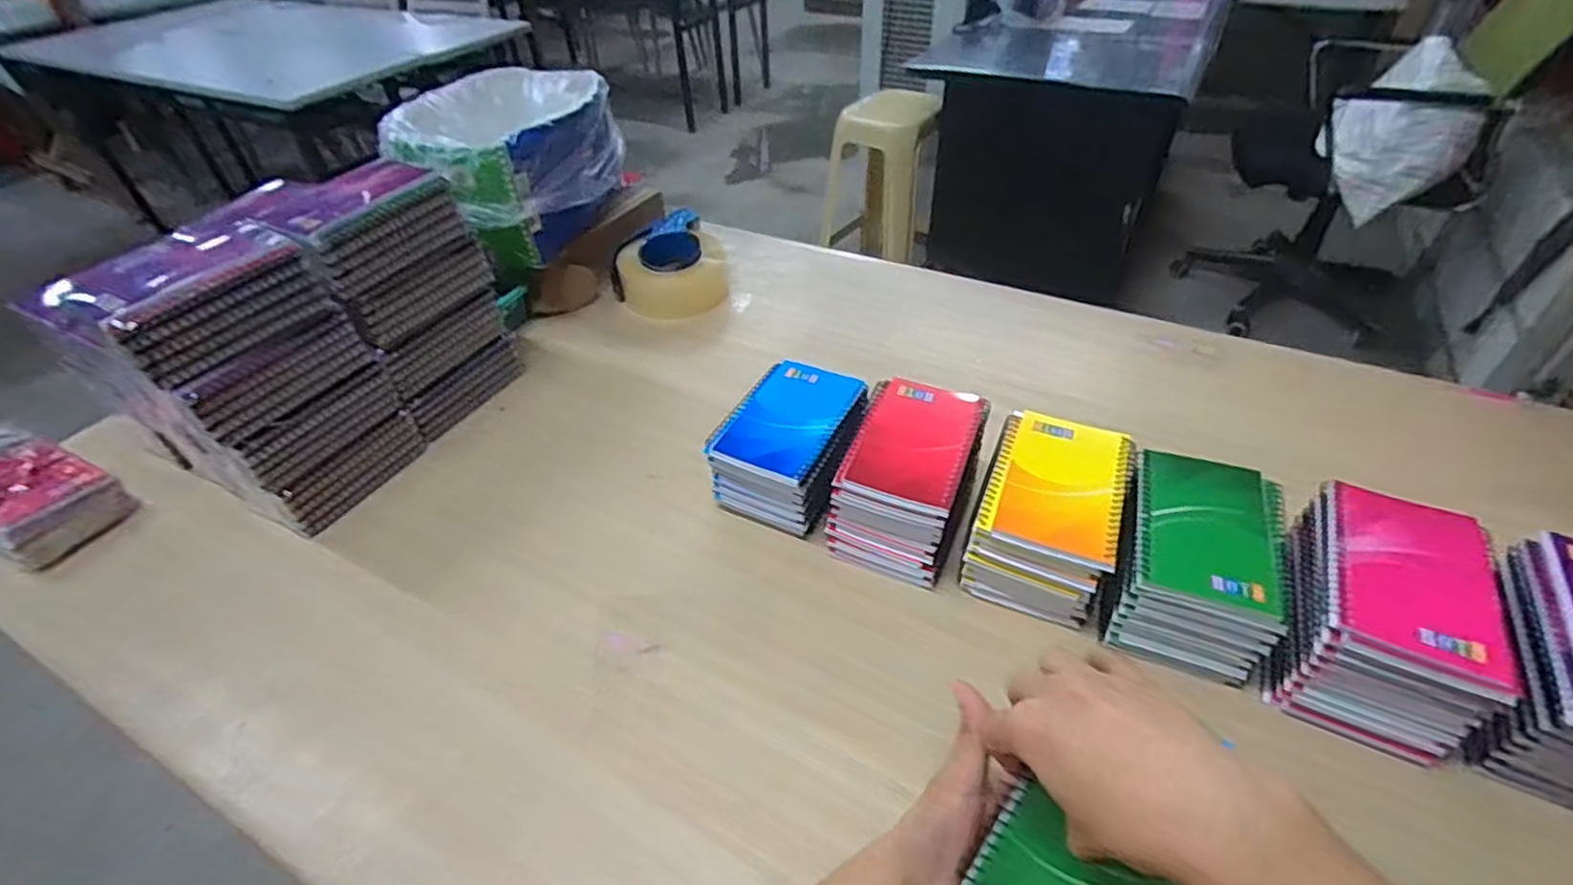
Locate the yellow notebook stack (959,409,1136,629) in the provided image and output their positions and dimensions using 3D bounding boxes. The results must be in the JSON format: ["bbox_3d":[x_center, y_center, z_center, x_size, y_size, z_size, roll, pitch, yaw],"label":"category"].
[{"bbox_3d":[0.198,0.057,0.528,0.094,0.087,0.130,16,46,19],"label":"yellow notebook stack"}]

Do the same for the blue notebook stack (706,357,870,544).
[{"bbox_3d":[0.005,0.002,0.590,0.104,0.077,0.131,16,46,19],"label":"blue notebook stack"}]

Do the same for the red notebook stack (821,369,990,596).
[{"bbox_3d":[0.100,0.027,0.560,0.100,0.092,0.132,16,46,19],"label":"red notebook stack"}]

